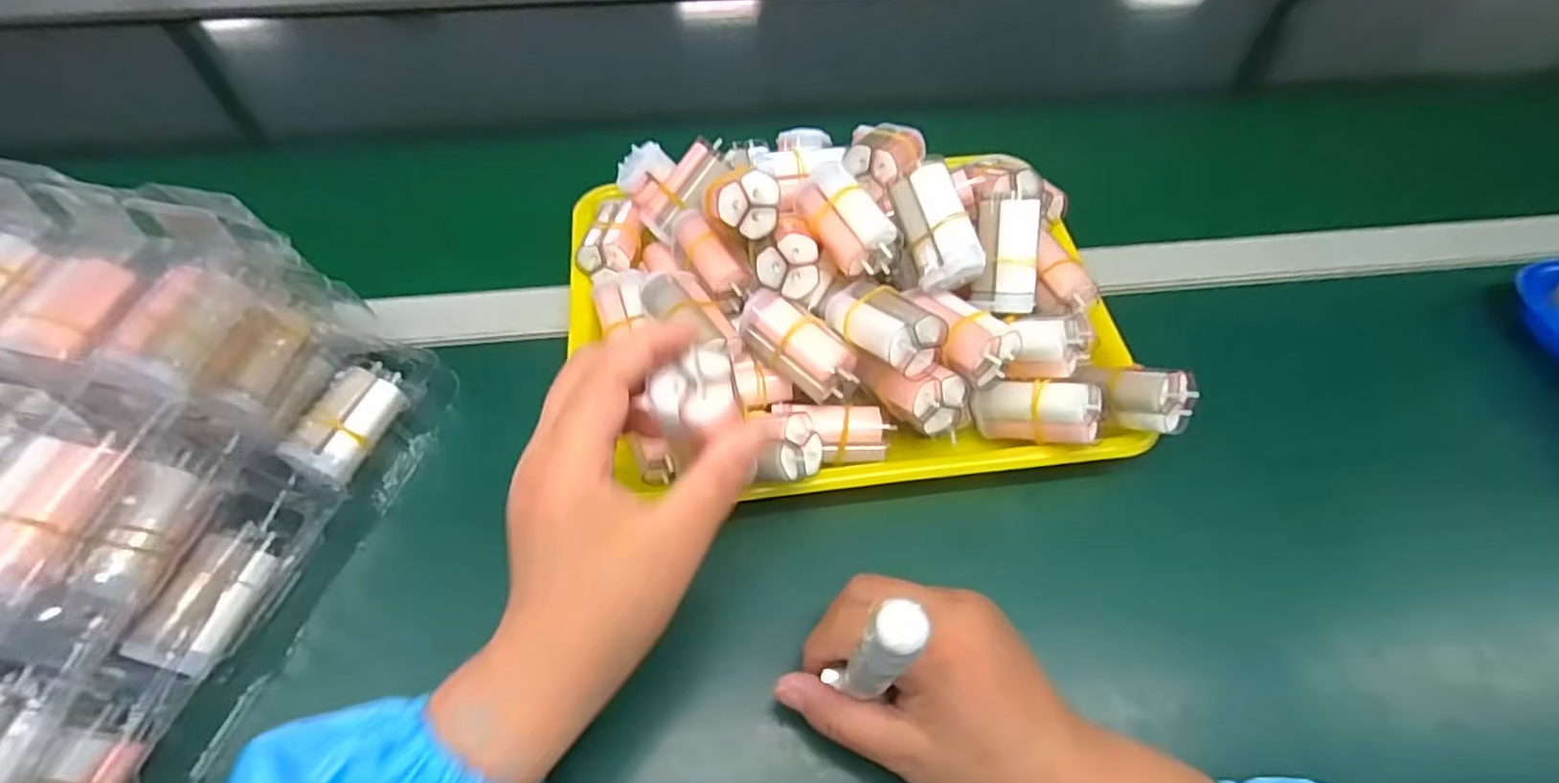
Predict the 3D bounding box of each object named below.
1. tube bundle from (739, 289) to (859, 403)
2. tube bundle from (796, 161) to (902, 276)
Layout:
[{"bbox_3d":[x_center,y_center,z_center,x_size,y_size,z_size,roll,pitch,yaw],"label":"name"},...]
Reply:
[{"bbox_3d":[0.009,-0.026,0.358,0.029,0.029,0.067,-37,65,-23],"label":"tube bundle"},{"bbox_3d":[0.036,-0.095,0.363,0.033,0.028,0.065,-22,60,-15],"label":"tube bundle"}]

